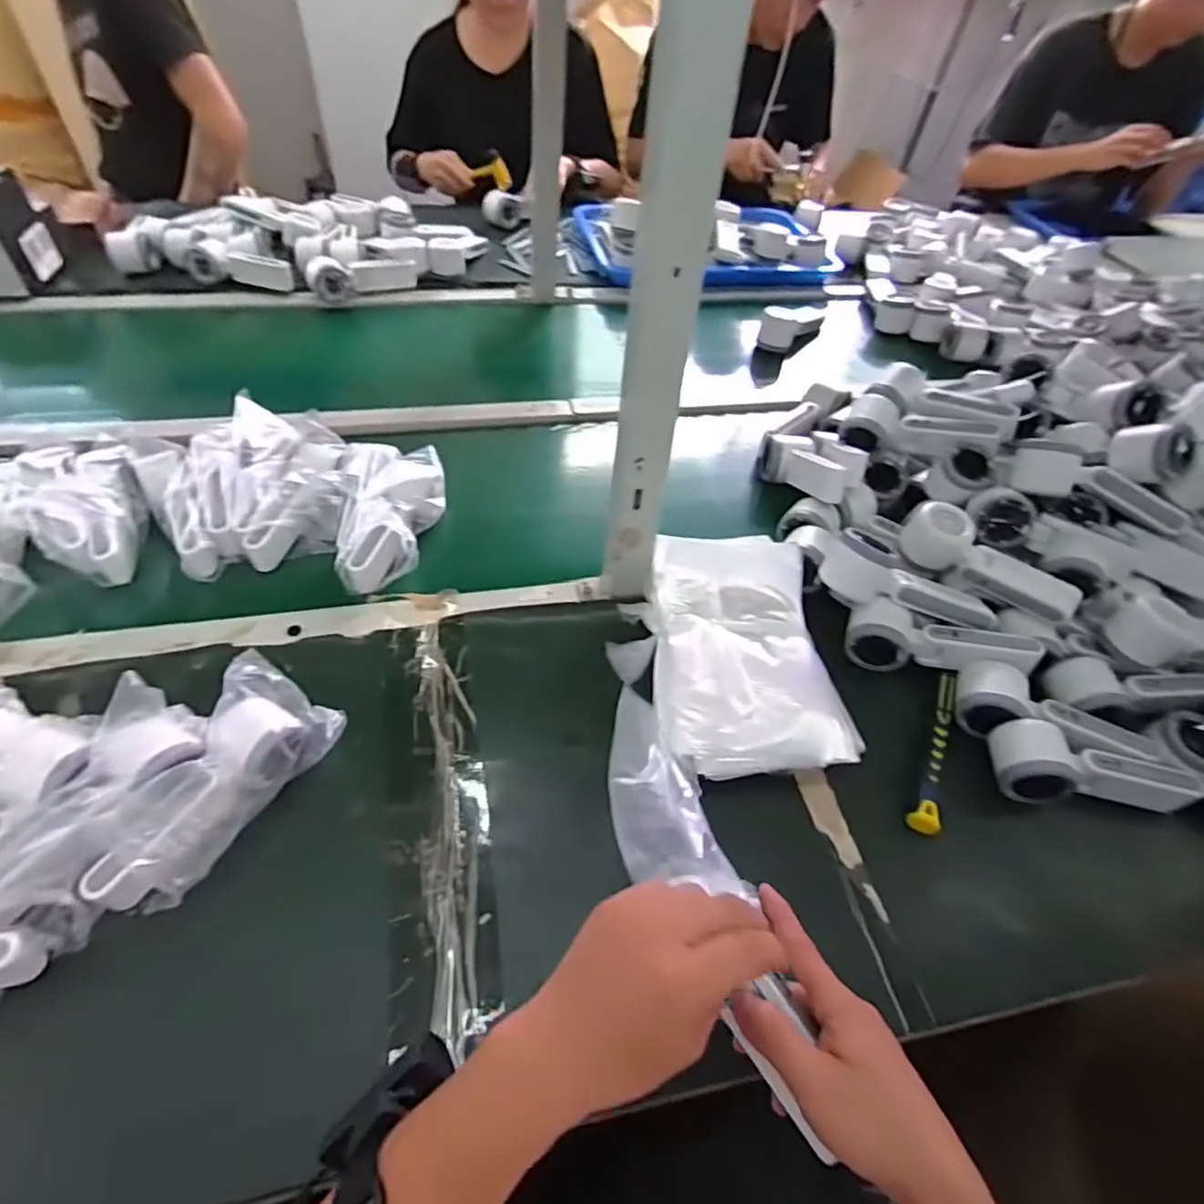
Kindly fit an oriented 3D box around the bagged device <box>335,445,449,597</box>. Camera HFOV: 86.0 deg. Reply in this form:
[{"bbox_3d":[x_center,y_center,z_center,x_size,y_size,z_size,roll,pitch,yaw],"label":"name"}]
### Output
[{"bbox_3d":[-0.225,-0.099,0.697,0.105,0.069,0.180,-5,51,-10],"label":"bagged device"}]

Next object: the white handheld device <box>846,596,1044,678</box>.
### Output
[{"bbox_3d":[0.322,0.041,0.616,0.163,0.057,0.051,8,47,27],"label":"white handheld device"}]

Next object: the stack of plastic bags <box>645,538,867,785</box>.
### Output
[{"bbox_3d":[0.118,0.041,0.585,0.176,0.044,0.234,-6,58,-12],"label":"stack of plastic bags"}]

